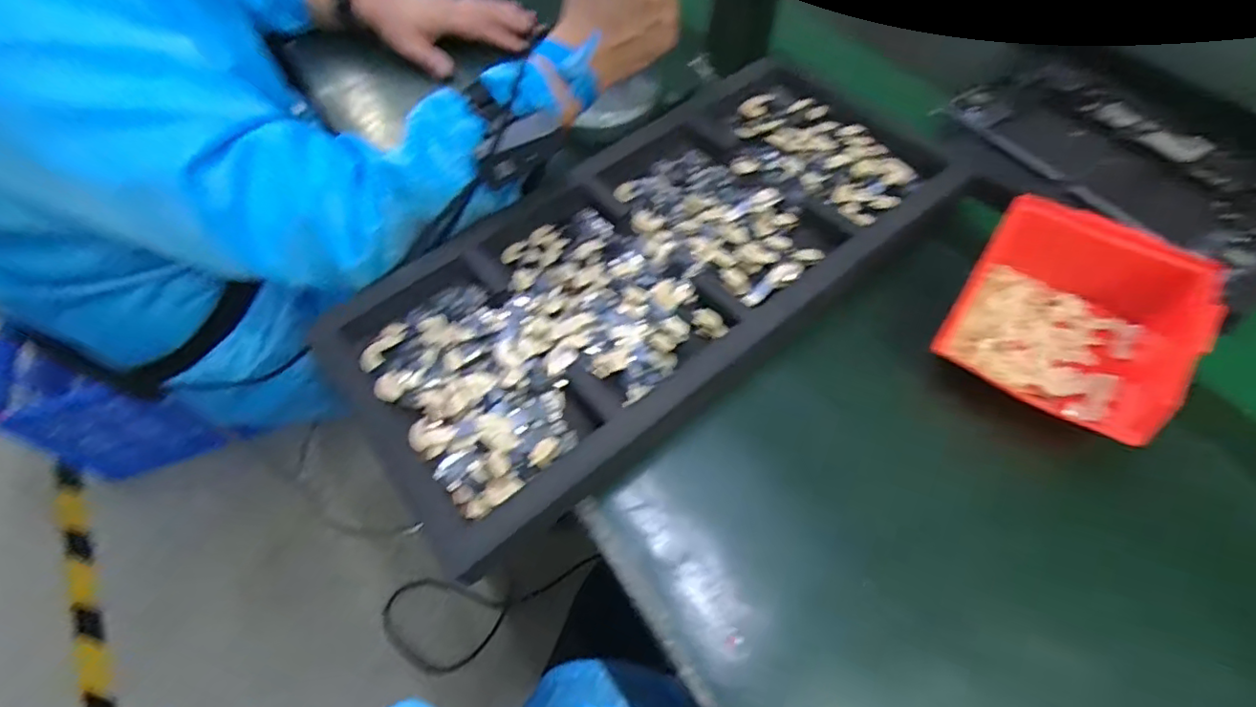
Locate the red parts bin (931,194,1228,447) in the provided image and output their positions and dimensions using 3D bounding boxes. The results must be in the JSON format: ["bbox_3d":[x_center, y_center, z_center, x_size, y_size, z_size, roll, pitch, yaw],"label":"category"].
[{"bbox_3d":[0.289,-0.027,0.386,0.127,0.061,0.133,36,63,21],"label":"red parts bin"}]

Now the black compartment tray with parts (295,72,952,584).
[{"bbox_3d":[0.018,-0.073,0.449,0.468,0.034,0.228,-36,63,-19],"label":"black compartment tray with parts"}]

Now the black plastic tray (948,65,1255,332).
[{"bbox_3d":[0.417,-0.161,0.492,0.181,0.024,0.270,-28,61,-18],"label":"black plastic tray"}]

